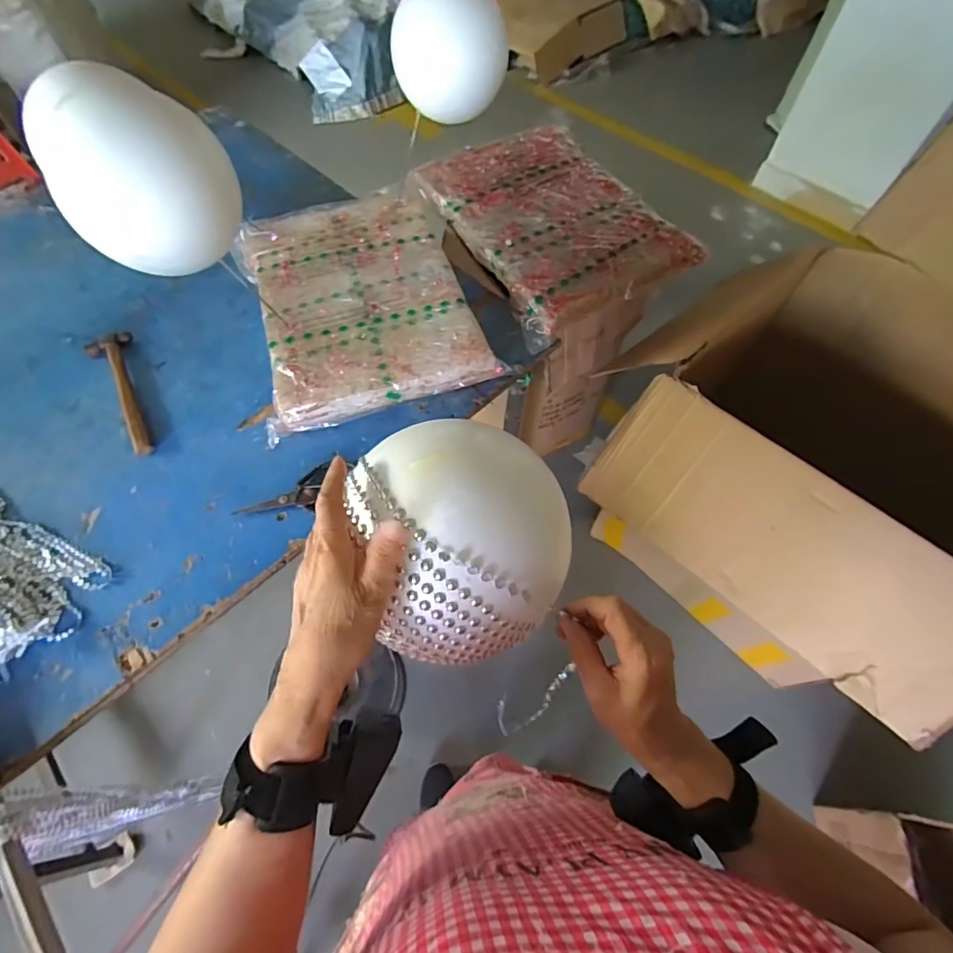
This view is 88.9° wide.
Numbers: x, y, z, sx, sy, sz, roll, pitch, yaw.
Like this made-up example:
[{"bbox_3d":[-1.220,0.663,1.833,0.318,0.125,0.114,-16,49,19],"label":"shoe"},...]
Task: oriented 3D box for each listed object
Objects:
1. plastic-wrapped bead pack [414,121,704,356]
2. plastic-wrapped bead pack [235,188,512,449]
[{"bbox_3d":[0.141,-0.526,0.973,0.404,0.049,0.526,-29,64,-14],"label":"plastic-wrapped bead pack"},{"bbox_3d":[-0.223,-0.336,0.888,0.365,0.053,0.516,-18,62,-8],"label":"plastic-wrapped bead pack"}]

